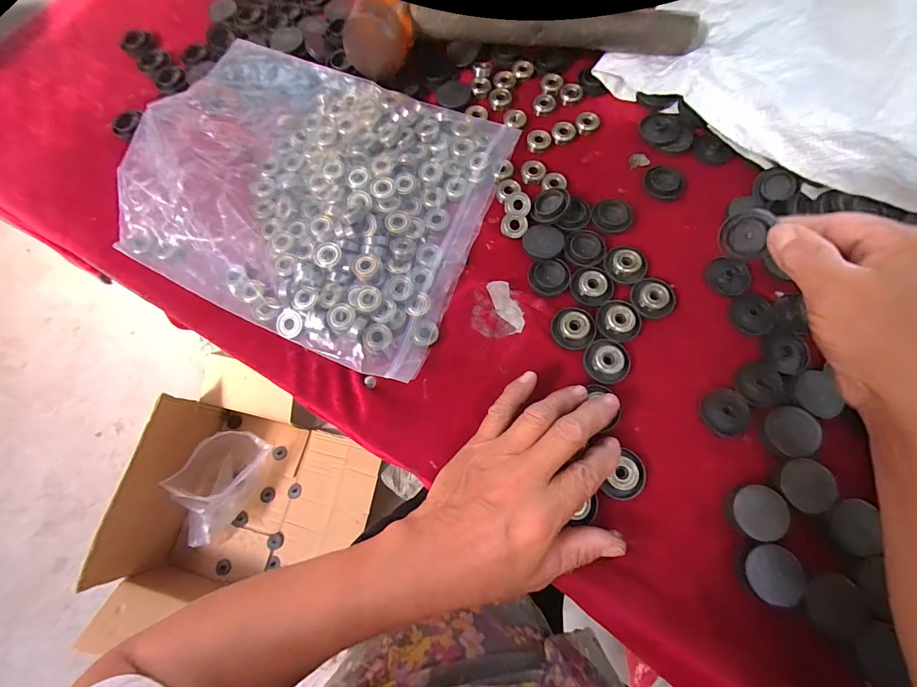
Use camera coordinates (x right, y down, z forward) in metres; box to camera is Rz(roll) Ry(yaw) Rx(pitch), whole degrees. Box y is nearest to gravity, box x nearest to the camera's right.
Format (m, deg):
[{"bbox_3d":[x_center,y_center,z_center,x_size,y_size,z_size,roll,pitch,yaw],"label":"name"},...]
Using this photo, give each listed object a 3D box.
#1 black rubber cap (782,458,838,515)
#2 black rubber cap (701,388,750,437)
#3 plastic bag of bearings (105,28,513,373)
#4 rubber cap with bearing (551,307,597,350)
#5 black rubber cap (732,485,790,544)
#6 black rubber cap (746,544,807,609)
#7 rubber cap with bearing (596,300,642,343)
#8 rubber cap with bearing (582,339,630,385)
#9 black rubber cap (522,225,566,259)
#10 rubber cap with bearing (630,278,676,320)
[{"bbox_3d":[0.225,0.091,0.250,0.031,0.007,0.032,13,73,6],"label":"black rubber cap"},{"bbox_3d":[0.190,0.048,0.277,0.032,0.005,0.030,-1,72,2],"label":"black rubber cap"},{"bbox_3d":[-0.119,-0.130,0.325,0.277,0.042,0.251,19,74,8],"label":"plastic bag of bearings"},{"bbox_3d":[0.088,-0.012,0.297,0.032,0.011,0.031,-1,72,2],"label":"rubber cap with bearing"},{"bbox_3d":[0.193,0.108,0.248,0.032,0.004,0.032,-1,72,2],"label":"black rubber cap"},{"bbox_3d":[0.193,0.141,0.237,0.030,0.004,0.032,-1,72,2],"label":"black rubber cap"},{"bbox_3d":[0.122,-0.018,0.299,0.031,0.010,0.031,-1,72,2],"label":"rubber cap with bearing"},{"bbox_3d":[0.111,0.012,0.291,0.032,0.013,0.033,-1,72,2],"label":"rubber cap with bearing"},{"bbox_3d":[0.070,-0.084,0.321,0.032,0.005,0.033,-1,72,2],"label":"black rubber cap"},{"bbox_3d":[0.152,-0.037,0.305,0.033,0.012,0.030,-1,72,2],"label":"rubber cap with bearing"}]

